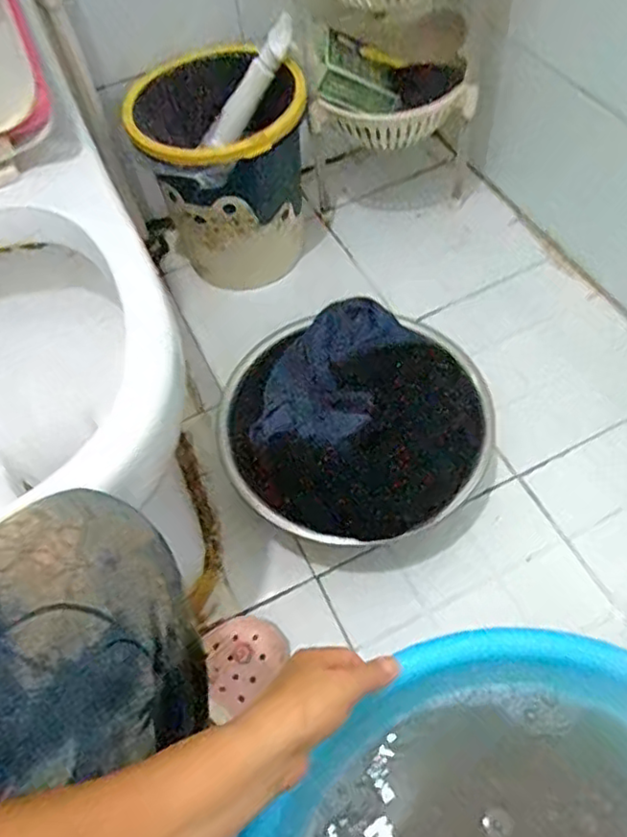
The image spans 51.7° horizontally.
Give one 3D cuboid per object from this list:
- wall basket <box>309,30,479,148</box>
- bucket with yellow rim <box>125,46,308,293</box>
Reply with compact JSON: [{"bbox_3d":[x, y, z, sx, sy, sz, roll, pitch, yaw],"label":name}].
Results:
[{"bbox_3d":[0.116,-0.504,0.974,0.244,0.116,0.148,-3,57,2],"label":"wall basket"},{"bbox_3d":[-0.126,-0.367,1.006,0.242,0.281,0.244,-8,57,-1],"label":"bucket with yellow rim"}]

